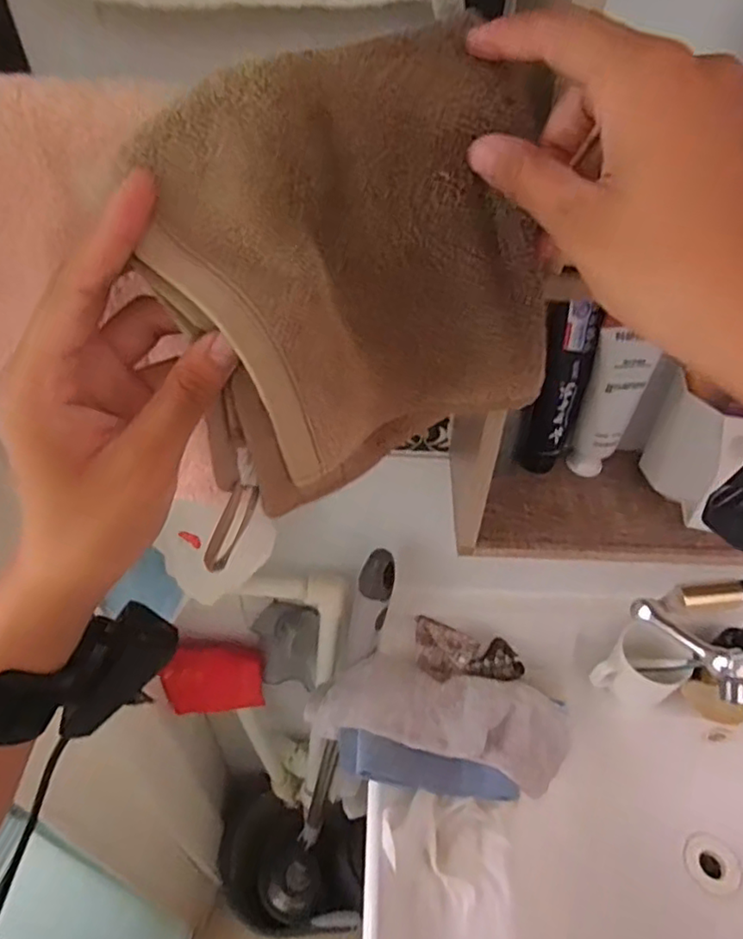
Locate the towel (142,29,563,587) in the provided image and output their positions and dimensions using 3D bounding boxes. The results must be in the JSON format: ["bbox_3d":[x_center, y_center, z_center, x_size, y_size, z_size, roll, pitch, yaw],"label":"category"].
[{"bbox_3d":[-0.005,-0.071,0.255,0.163,0.168,0.063,-16,49,-17],"label":"towel"}]

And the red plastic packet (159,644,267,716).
[{"bbox_3d":[-0.206,0.275,0.795,0.122,0.093,0.025,-3,9,-19],"label":"red plastic packet"}]

